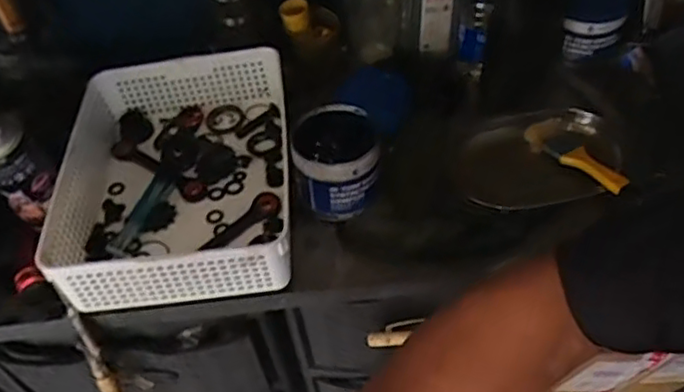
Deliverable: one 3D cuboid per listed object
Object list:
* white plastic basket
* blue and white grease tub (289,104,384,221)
[{"bbox_3d":[-0.181,-0.030,0.757,0.249,0.084,0.325,-7,50,0],"label":"white plastic basket"},{"bbox_3d":[-0.006,-0.043,0.761,0.094,0.084,0.108,-7,50,0],"label":"blue and white grease tub"}]

